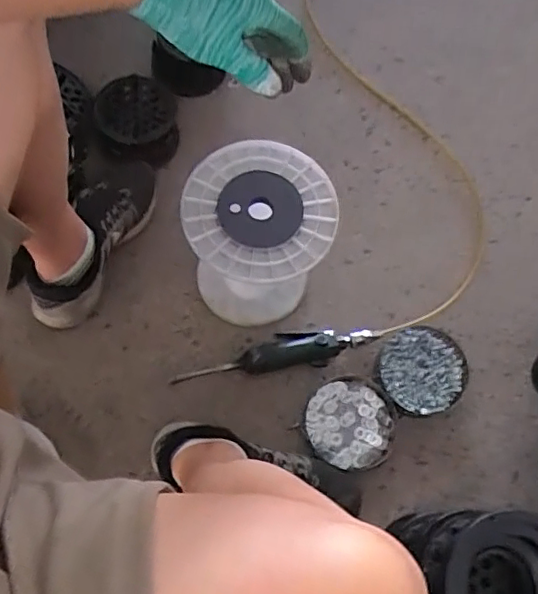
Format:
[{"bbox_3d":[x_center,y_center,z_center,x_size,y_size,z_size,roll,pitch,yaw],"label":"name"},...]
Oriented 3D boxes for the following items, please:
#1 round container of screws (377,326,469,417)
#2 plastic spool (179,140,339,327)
[{"bbox_3d":[0.232,0.113,0.861,0.125,0.031,0.126,1,70,-4],"label":"round container of screws"},{"bbox_3d":[-0.013,-0.075,0.793,0.177,0.221,0.181,1,70,-4],"label":"plastic spool"}]

